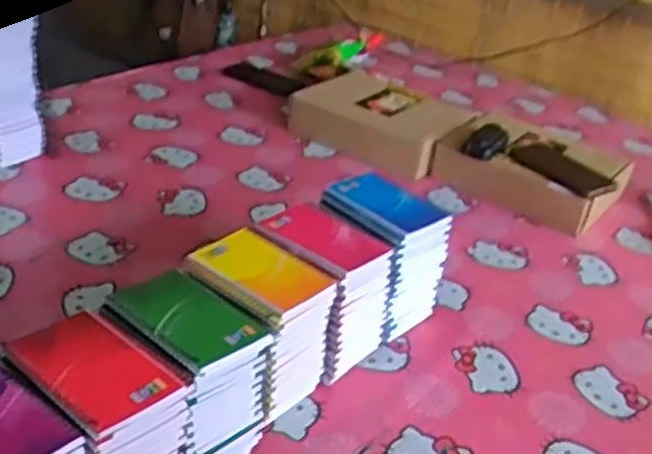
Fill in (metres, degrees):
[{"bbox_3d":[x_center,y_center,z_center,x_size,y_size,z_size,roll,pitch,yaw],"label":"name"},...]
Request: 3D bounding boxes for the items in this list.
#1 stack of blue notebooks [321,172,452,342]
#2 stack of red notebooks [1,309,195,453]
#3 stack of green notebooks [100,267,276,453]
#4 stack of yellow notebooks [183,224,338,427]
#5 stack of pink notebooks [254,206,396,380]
[{"bbox_3d":[0.063,0.036,0.957,0.110,0.151,0.141,-18,37,-39],"label":"stack of blue notebooks"},{"bbox_3d":[-0.191,0.170,0.661,0.128,0.145,0.099,27,34,32],"label":"stack of red notebooks"},{"bbox_3d":[-0.134,0.139,0.733,0.133,0.146,0.111,25,33,29],"label":"stack of green notebooks"},{"bbox_3d":[-0.077,0.103,0.811,0.126,0.149,0.107,23,32,27],"label":"stack of yellow notebooks"},{"bbox_3d":[-0.009,0.069,0.885,0.135,0.144,0.104,29,35,34],"label":"stack of pink notebooks"}]

